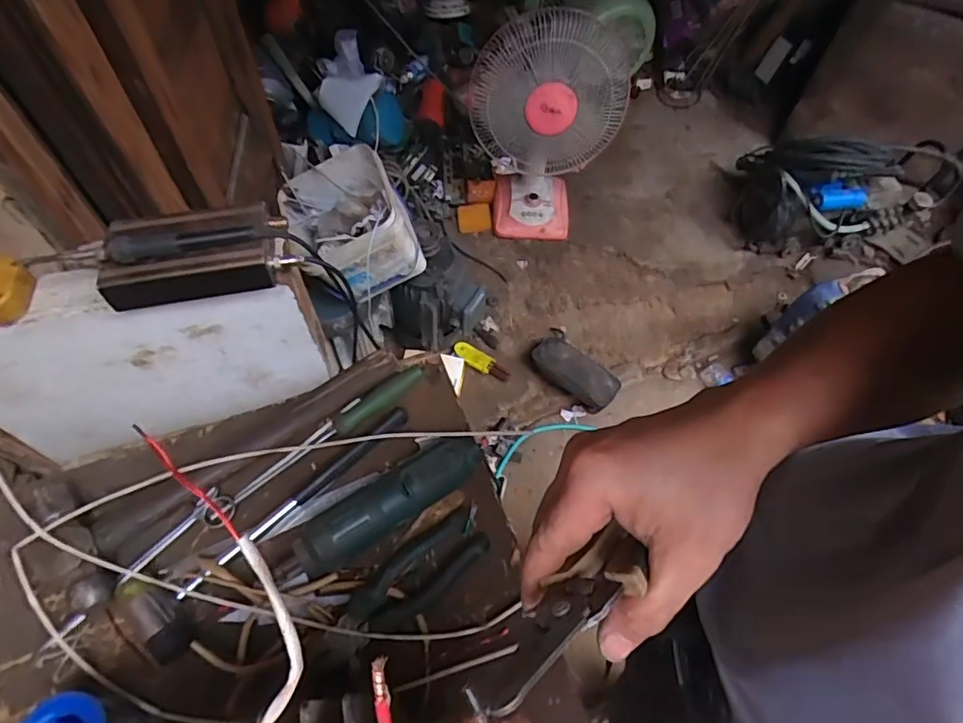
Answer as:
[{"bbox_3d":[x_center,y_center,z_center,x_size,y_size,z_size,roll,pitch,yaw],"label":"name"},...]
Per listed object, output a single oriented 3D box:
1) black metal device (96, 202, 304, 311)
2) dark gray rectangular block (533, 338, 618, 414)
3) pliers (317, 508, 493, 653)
[{"bbox_3d":[-0.264,-0.106,0.518,0.165,0.050,0.083,-10,59,-8],"label":"black metal device"},{"bbox_3d":[0.253,0.024,1.488,0.248,0.073,0.135,37,64,19],"label":"dark gray rectangular block"},{"bbox_3d":[-0.066,0.200,0.493,0.159,0.026,0.047,-36,66,-21],"label":"pliers"}]

